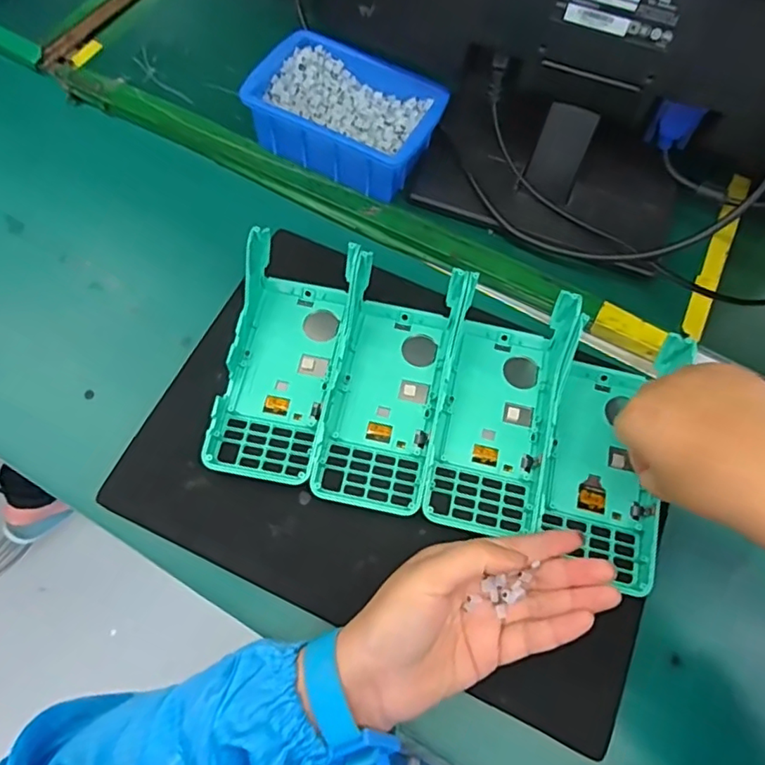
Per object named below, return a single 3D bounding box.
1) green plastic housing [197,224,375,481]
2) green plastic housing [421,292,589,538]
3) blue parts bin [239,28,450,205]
[{"bbox_3d":[-0.068,-0.017,0.387,0.082,0.045,0.162,12,70,4],"label":"green plastic housing"},{"bbox_3d":[0.080,0.018,0.375,0.079,0.043,0.170,14,70,5],"label":"green plastic housing"},{"bbox_3d":[-0.028,-0.225,0.474,0.151,0.051,0.106,28,72,10],"label":"blue parts bin"}]

